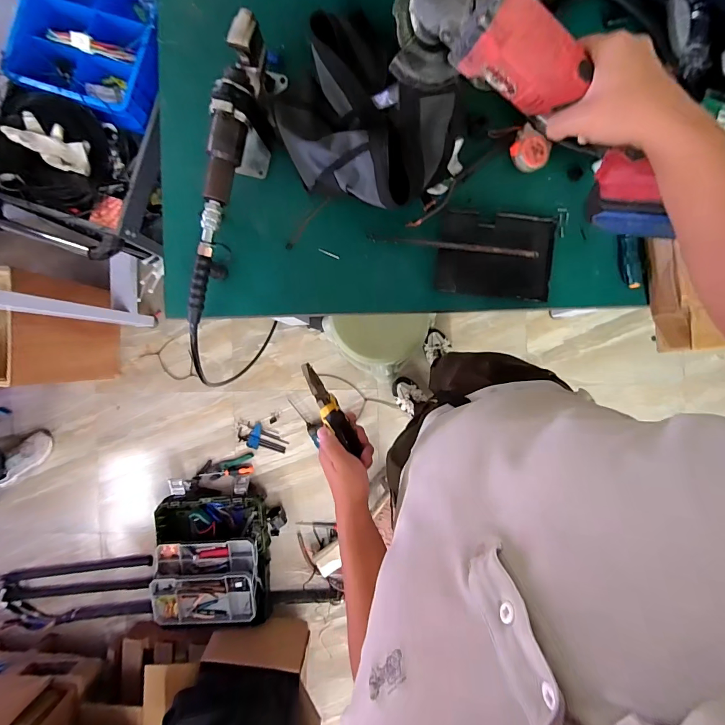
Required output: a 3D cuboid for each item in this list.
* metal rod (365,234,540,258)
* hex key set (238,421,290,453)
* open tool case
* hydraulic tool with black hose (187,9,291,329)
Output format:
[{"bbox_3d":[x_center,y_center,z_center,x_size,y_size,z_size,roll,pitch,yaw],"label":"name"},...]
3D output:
[{"bbox_3d":[0.162,-0.210,0.661,0.300,0.012,0.013,6,92,3],"label":"metal rod"},{"bbox_3d":[-0.420,0.315,1.539,0.212,0.019,0.097,17,92,2],"label":"hex key set"},{"bbox_3d":[-0.591,0.753,1.445,0.434,0.191,0.450,-2,92,3],"label":"open tool case"},{"bbox_3d":[-0.231,-0.309,0.635,0.063,0.126,0.470,18,92,2],"label":"hydraulic tool with black hose"}]

